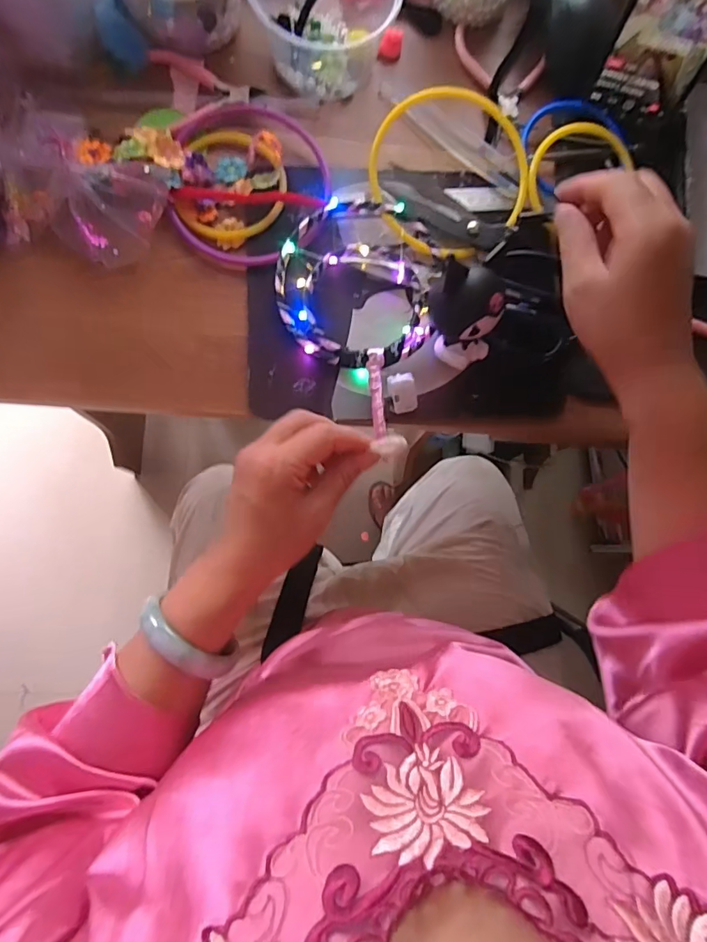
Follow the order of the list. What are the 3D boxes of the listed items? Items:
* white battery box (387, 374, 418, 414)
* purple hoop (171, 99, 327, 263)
[{"bbox_3d":[0.036,-0.058,0.371,0.019,0.011,0.029,-10,83,-7],"label":"white battery box"},{"bbox_3d":[-0.078,-0.225,0.390,0.118,0.013,0.129,4,81,-5],"label":"purple hoop"}]

